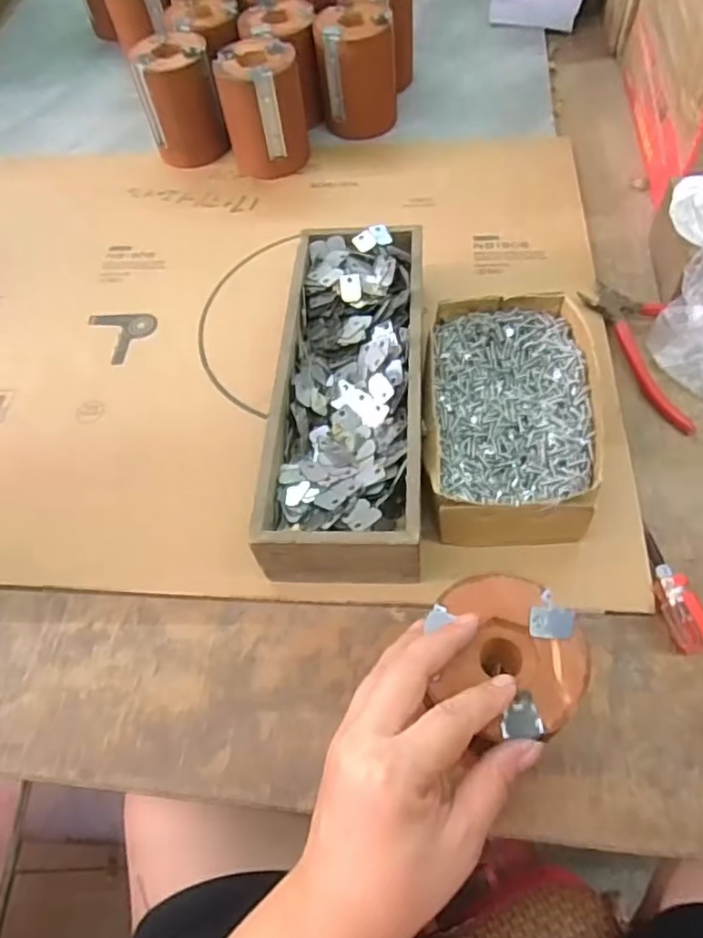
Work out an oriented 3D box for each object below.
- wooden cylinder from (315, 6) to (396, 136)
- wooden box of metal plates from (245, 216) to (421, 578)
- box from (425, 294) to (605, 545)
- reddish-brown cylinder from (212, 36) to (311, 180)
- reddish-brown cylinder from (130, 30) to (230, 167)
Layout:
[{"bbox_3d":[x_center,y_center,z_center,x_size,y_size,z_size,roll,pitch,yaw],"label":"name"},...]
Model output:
[{"bbox_3d":[0.007,-0.409,0.651,0.078,0.103,0.072,-2,57,4],"label":"wooden cylinder"},{"bbox_3d":[0.000,-0.056,0.455,0.101,0.064,0.285,0,59,6],"label":"wooden box of metal plates"},{"bbox_3d":[0.110,-0.032,0.438,0.112,0.059,0.193,2,57,6],"label":"box"},{"bbox_3d":[-0.087,-0.354,0.622,0.078,0.103,0.073,-12,57,-3],"label":"reddish-brown cylinder"},{"bbox_3d":[-0.175,-0.375,0.647,0.071,0.105,0.069,-19,58,-8],"label":"reddish-brown cylinder"}]

